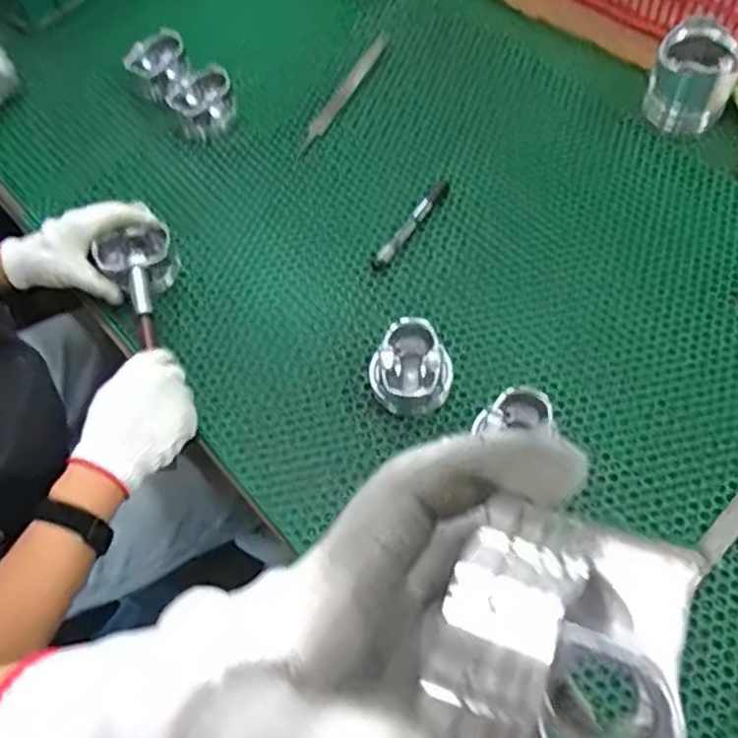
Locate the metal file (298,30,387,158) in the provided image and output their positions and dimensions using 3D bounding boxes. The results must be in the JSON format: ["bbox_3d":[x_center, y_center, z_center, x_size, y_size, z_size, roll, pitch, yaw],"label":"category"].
[{"bbox_3d":[-0.031,-0.363,0.912,0.020,0.007,0.234,25,65,16],"label":"metal file"}]

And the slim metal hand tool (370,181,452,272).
[{"bbox_3d":[0.050,-0.167,0.794,0.020,0.012,0.146,31,67,18],"label":"slim metal hand tool"}]

